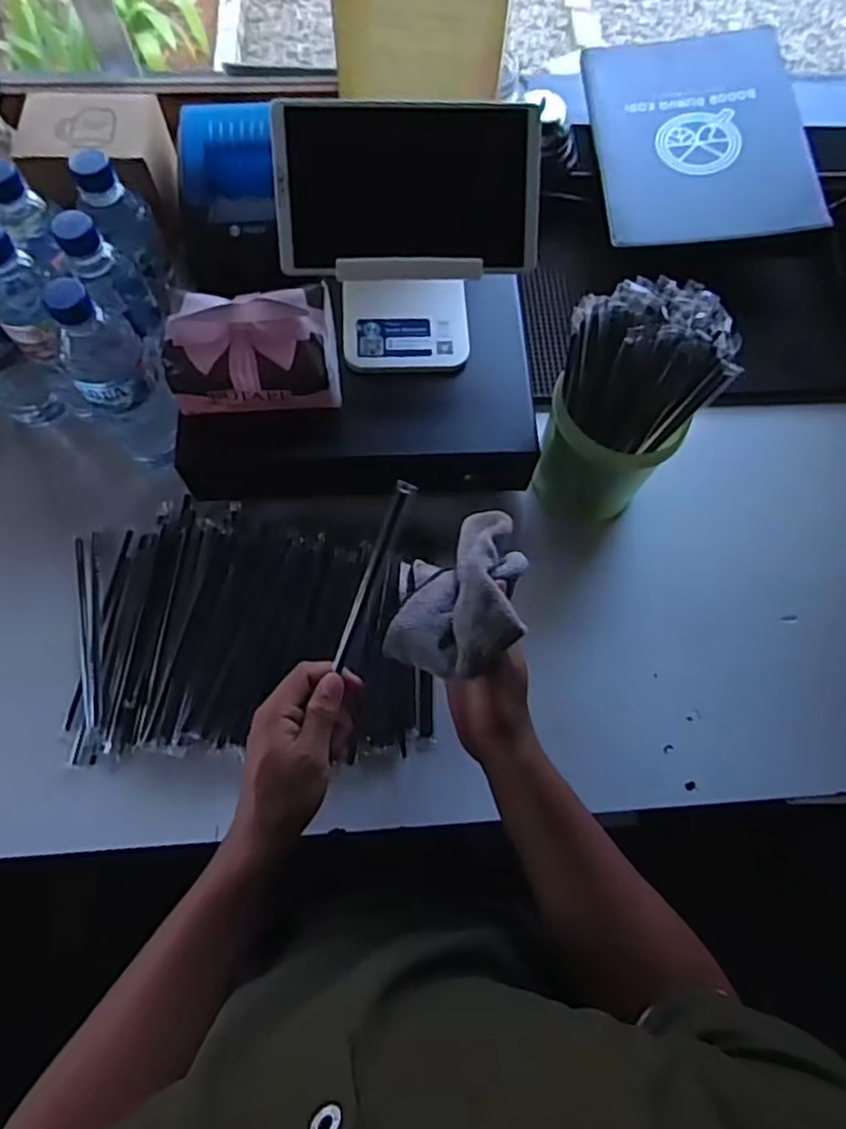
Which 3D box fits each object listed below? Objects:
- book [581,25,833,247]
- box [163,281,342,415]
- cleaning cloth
[{"bbox_3d":[0.321,-0.506,0.770,0.231,0.010,0.327,-4,70,5],"label":"book"},{"bbox_3d":[-0.147,-0.190,0.576,0.139,0.069,0.087,-4,70,-4],"label":"box"},{"bbox_3d":[0.029,0.013,0.487,0.090,0.052,0.131,11,69,2],"label":"cleaning cloth"}]

